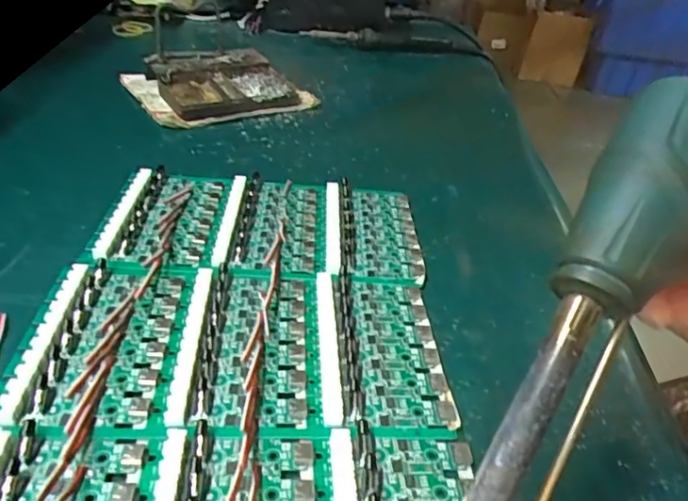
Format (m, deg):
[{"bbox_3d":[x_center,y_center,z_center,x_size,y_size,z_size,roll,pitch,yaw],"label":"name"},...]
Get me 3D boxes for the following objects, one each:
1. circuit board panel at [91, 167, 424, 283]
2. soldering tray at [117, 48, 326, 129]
[{"bbox_3d":[-0.046,-0.019,0.345,0.182,0.008,0.105,3,35,-5],"label":"circuit board panel"},{"bbox_3d":[-0.117,-0.160,0.520,0.146,0.031,0.120,-16,41,-30],"label":"soldering tray"}]

